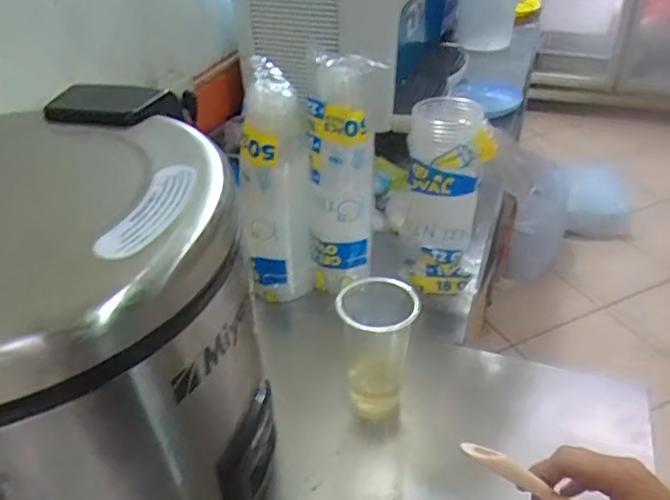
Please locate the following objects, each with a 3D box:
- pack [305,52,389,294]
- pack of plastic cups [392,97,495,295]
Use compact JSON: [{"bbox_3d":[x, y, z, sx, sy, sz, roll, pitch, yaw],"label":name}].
[{"bbox_3d":[0.014,-0.105,0.849,0.098,0.321,0.093,6,36,12],"label":"pack"},{"bbox_3d":[0.159,-0.072,0.846,0.086,0.264,0.101,18,40,27],"label":"pack of plastic cups"}]

